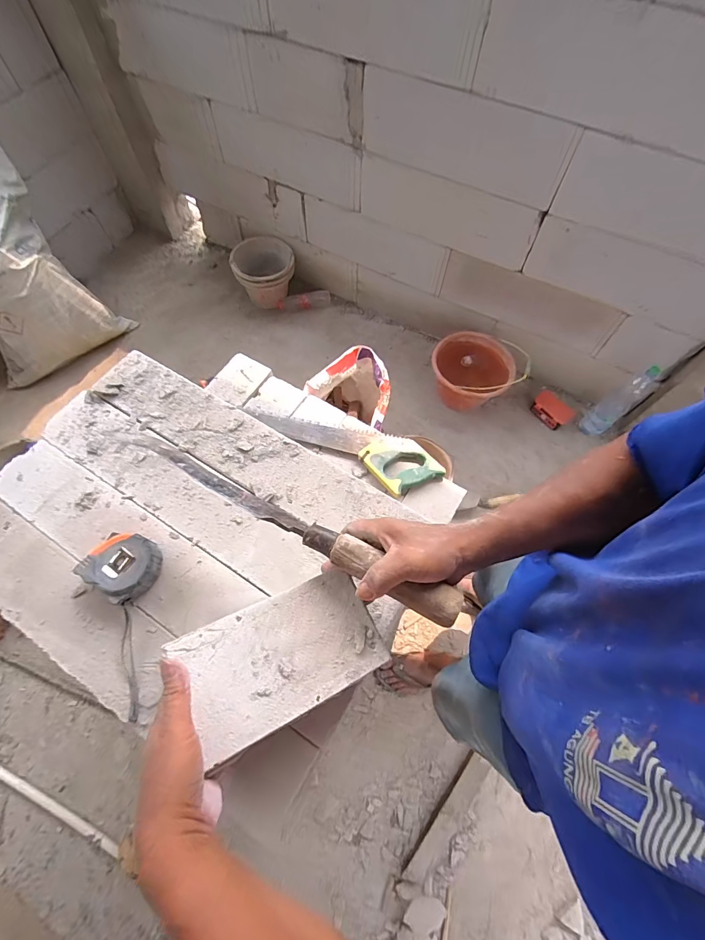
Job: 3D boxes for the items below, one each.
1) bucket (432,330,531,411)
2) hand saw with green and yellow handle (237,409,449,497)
[{"bbox_3d":[0.448,-0.350,1.504,0.294,0.219,0.263,15,67,6],"label":"bucket"},{"bbox_3d":[-0.021,-0.071,0.814,0.417,0.024,0.117,29,69,12],"label":"hand saw with green and yellow handle"}]

